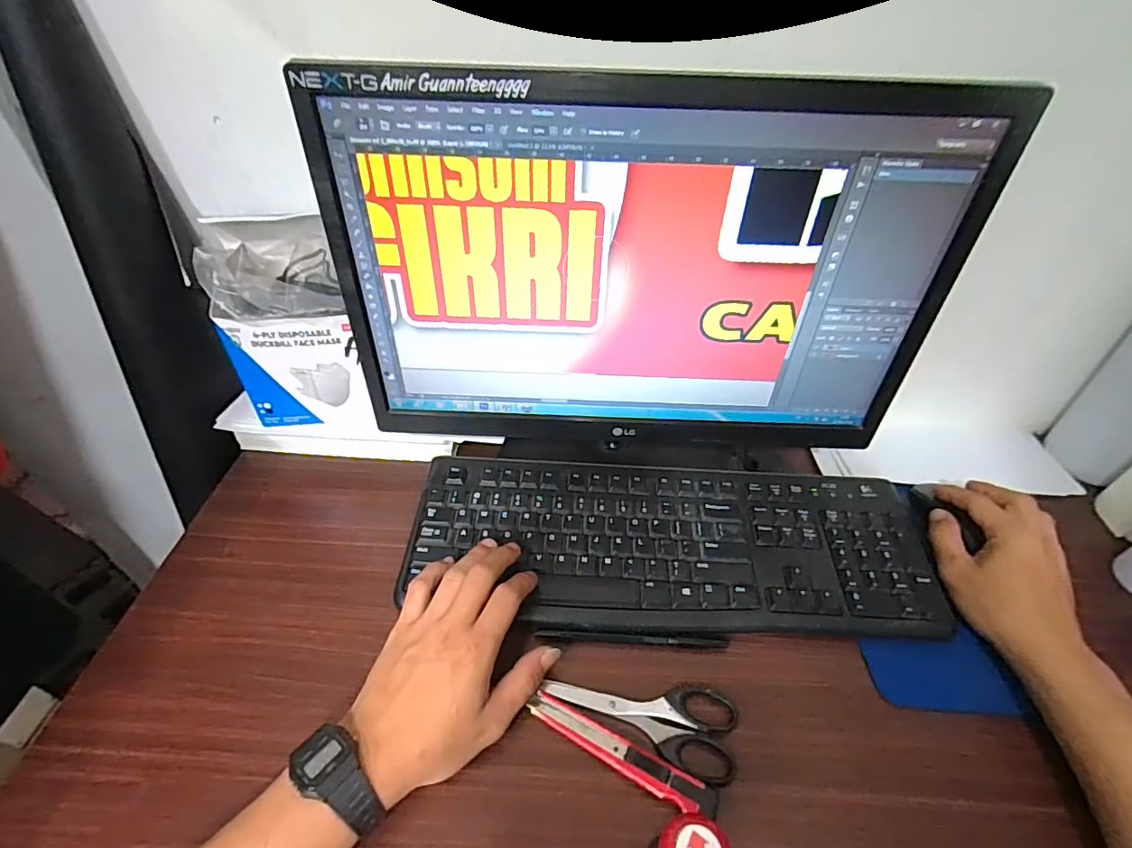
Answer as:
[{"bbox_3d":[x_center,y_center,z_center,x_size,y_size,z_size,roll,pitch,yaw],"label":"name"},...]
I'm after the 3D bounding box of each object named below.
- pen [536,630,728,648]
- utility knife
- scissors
[{"bbox_3d":[0.051,0.165,0.390,0.145,0.006,0.007,3,50,1],"label":"pen"},{"bbox_3d":[0.035,0.215,0.332,0.129,0.011,0.020,22,52,16],"label":"utility knife"},{"bbox_3d":[0.051,0.201,0.354,0.131,0.006,0.054,13,50,9],"label":"scissors"}]

